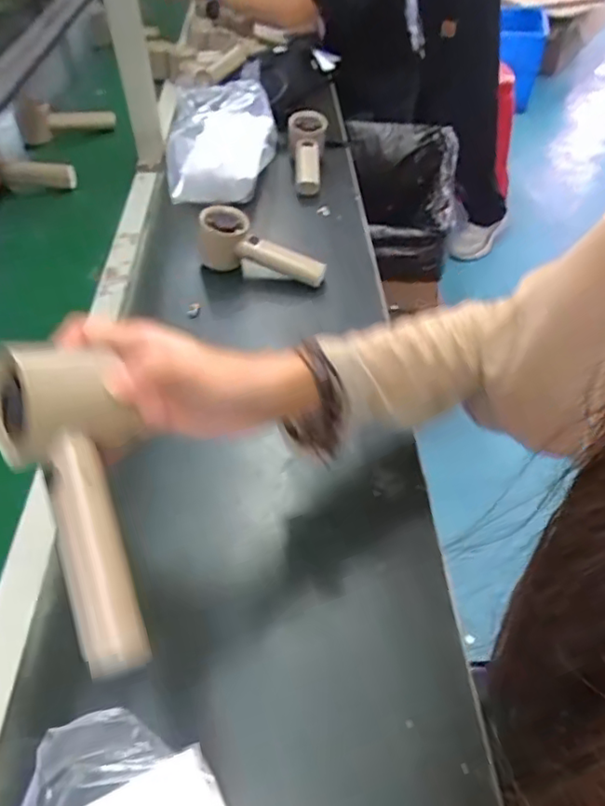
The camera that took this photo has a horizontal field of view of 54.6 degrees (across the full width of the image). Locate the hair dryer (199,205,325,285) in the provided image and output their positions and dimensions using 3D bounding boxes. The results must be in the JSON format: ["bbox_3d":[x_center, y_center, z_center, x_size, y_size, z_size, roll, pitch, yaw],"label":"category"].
[{"bbox_3d":[-0.051,-0.178,0.710,0.155,0.063,0.053,21,45,-4],"label":"hair dryer"}]

